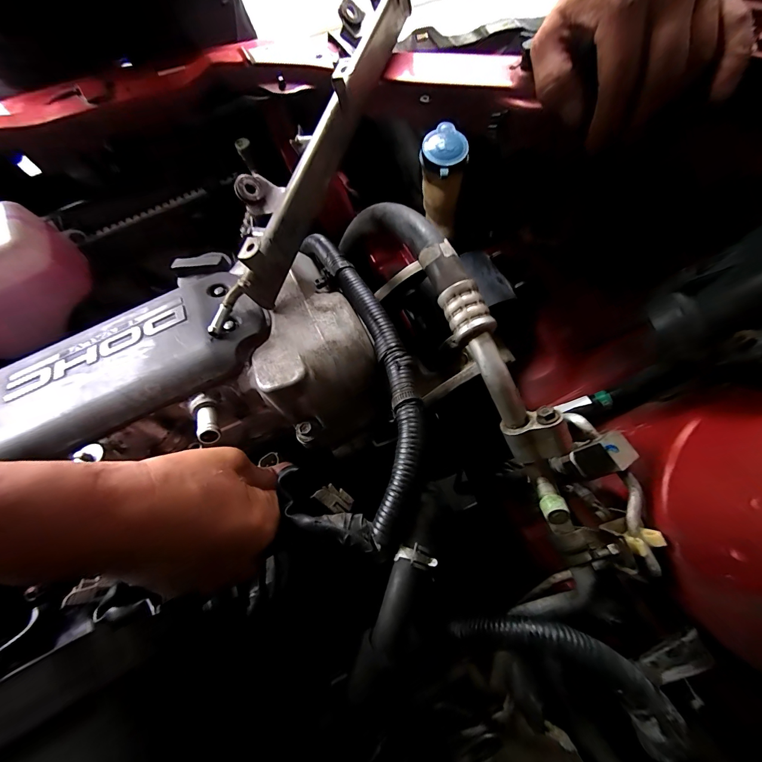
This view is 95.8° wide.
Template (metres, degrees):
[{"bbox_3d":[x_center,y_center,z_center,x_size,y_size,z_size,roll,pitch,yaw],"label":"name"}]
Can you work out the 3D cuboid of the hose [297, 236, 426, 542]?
[{"bbox_3d":[-0.013,-0.027,0.267,0.054,0.059,0.264,-16,74,-3],"label":"hose"}]

